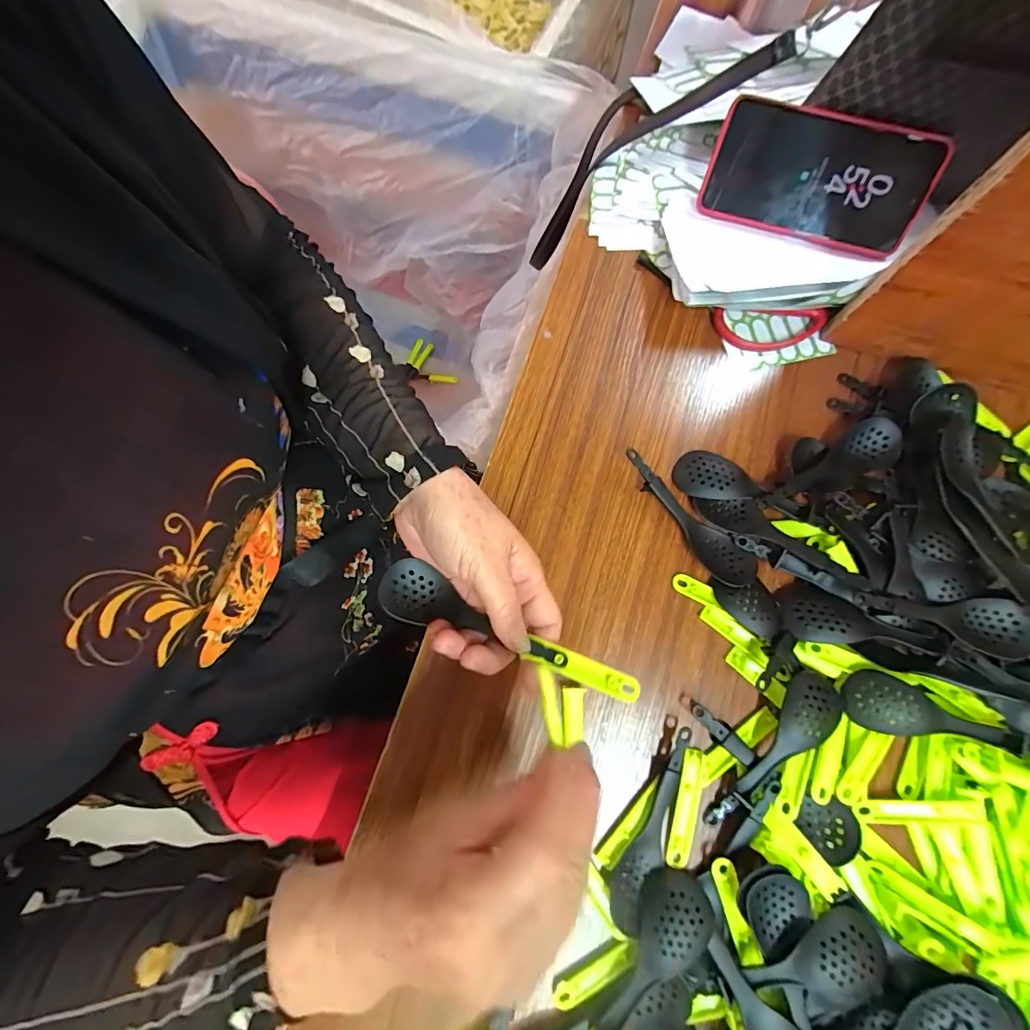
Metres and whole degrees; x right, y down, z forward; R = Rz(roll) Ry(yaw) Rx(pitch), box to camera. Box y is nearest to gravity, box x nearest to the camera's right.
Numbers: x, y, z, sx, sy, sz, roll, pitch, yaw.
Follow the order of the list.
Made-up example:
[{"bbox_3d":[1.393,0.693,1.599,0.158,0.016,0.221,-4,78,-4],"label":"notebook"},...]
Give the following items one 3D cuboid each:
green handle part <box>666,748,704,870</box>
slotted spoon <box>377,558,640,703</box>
[{"bbox_3d":[0.118,0.203,0.312,0.017,0.008,0.076,13,79,0],"label":"green handle part"},{"bbox_3d":[-0.006,0.076,0.295,0.175,0.022,0.037,20,78,11],"label":"slotted spoon"}]

